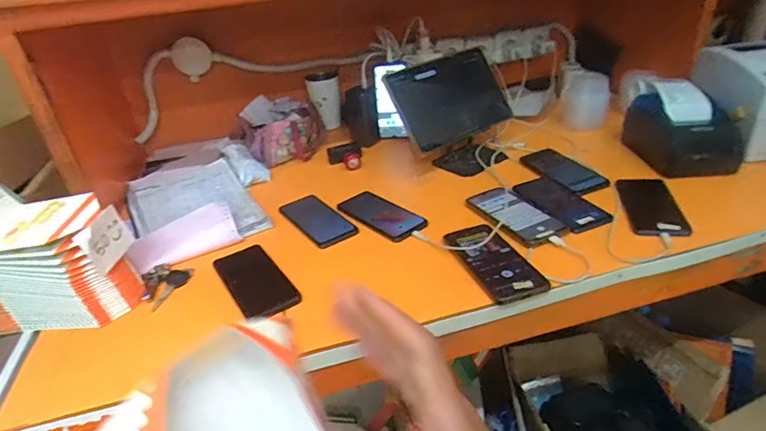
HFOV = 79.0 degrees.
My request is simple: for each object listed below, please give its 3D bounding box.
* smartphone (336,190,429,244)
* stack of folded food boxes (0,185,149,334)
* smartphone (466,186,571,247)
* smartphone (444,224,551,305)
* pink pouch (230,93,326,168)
[{"bbox_3d":[-0.003,-0.002,0.793,0.078,0.016,0.174,-26,36,-29],"label":"smartphone"},{"bbox_3d":[-0.516,0.059,0.610,0.341,0.175,0.100,-6,30,2],"label":"stack of folded food boxes"},{"bbox_3d":[0.211,-0.004,0.747,0.082,0.015,0.178,-27,34,-9],"label":"smartphone"},{"bbox_3d":[0.152,0.060,0.654,0.084,0.014,0.178,-16,32,-15],"label":"smartphone"},{"bbox_3d":[-0.226,-0.194,1.055,0.164,0.114,0.160,-7,30,0],"label":"pink pouch"}]

